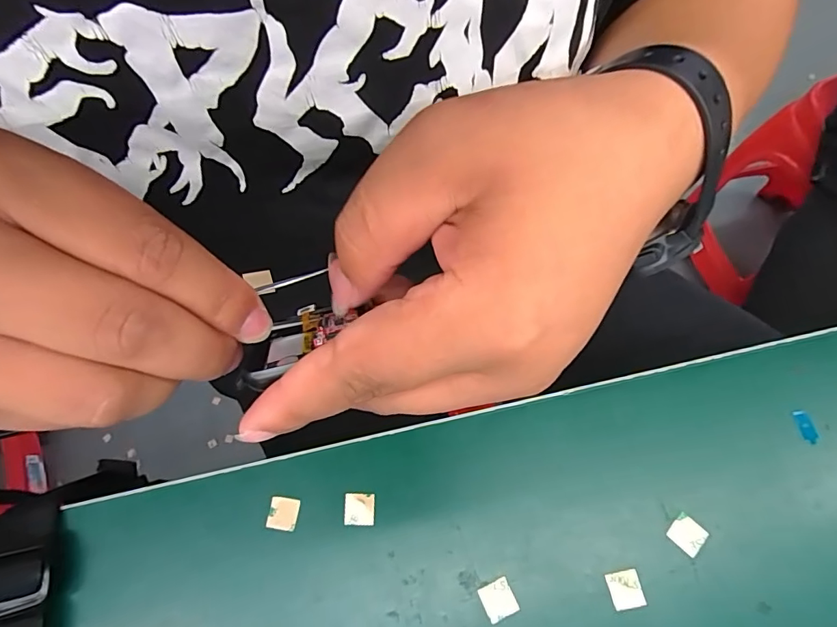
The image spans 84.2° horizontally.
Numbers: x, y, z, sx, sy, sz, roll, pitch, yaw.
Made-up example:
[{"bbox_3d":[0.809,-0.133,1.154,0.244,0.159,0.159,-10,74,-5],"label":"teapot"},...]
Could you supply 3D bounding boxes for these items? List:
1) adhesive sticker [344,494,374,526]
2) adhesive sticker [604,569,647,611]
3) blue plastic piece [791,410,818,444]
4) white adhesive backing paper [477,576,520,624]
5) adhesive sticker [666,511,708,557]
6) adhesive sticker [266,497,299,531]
[{"bbox_3d":[-0.031,0.102,0.242,0.016,0.004,0.015,-2,64,2],"label":"adhesive sticker"},{"bbox_3d":[0.100,0.133,0.224,0.016,0.004,0.016,-12,62,1],"label":"adhesive sticker"},{"bbox_3d":[0.211,0.061,0.251,0.007,0.004,0.018,-9,64,-1],"label":"blue plastic piece"},{"bbox_3d":[0.039,0.138,0.223,0.015,0.004,0.015,-23,65,-8],"label":"white adhesive backing paper"},{"bbox_3d":[0.135,0.111,0.233,0.016,0.004,0.015,42,81,17],"label":"adhesive sticker"},{"bbox_3d":[-0.072,0.105,0.242,0.015,0.004,0.015,6,65,6],"label":"adhesive sticker"}]

